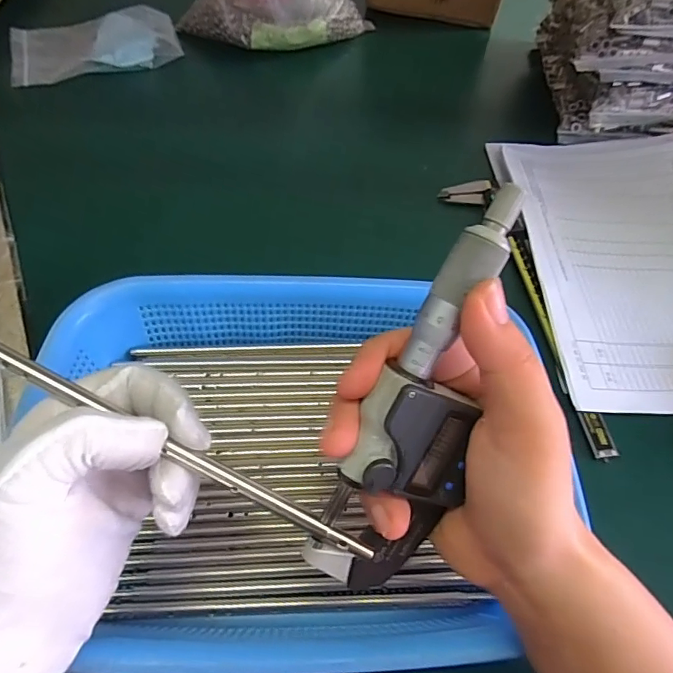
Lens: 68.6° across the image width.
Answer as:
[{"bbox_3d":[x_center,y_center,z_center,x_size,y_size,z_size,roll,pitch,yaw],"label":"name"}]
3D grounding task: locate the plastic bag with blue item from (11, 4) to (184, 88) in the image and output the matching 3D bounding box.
[{"bbox_3d":[-0.269,-0.328,0.552,0.176,0.016,0.111,-14,59,-14],"label":"plastic bag with blue item"}]

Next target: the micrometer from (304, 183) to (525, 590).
[{"bbox_3d":[0.031,0.027,0.181,0.044,0.160,0.031,17,14,7],"label":"micrometer"}]

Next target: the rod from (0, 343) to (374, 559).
[{"bbox_3d":[-0.083,0.032,0.190,0.215,0.006,0.007,29,59,0],"label":"rod"}]

